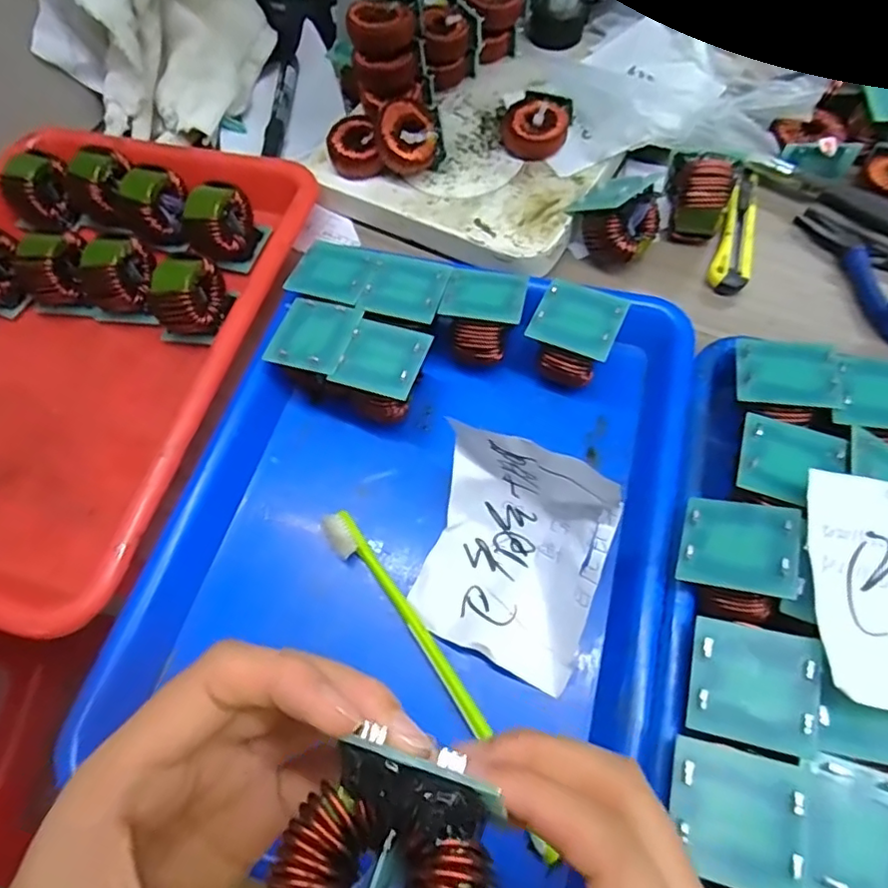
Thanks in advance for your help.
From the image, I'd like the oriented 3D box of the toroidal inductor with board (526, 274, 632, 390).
[{"bbox_3d":[0.076,-0.062,0.343,0.047,0.040,0.047,22,67,15],"label":"toroidal inductor with board"}]

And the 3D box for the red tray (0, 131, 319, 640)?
[{"bbox_3d":[-0.246,-0.070,0.374,0.243,0.054,0.325,12,65,10],"label":"red tray"}]

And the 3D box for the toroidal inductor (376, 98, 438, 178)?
[{"bbox_3d":[-0.027,-0.206,0.394,0.038,0.020,0.043,-8,99,-23],"label":"toroidal inductor"}]

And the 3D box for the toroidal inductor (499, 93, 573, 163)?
[{"bbox_3d":[0.065,-0.223,0.412,0.044,0.025,0.039,17,66,13],"label":"toroidal inductor"}]

